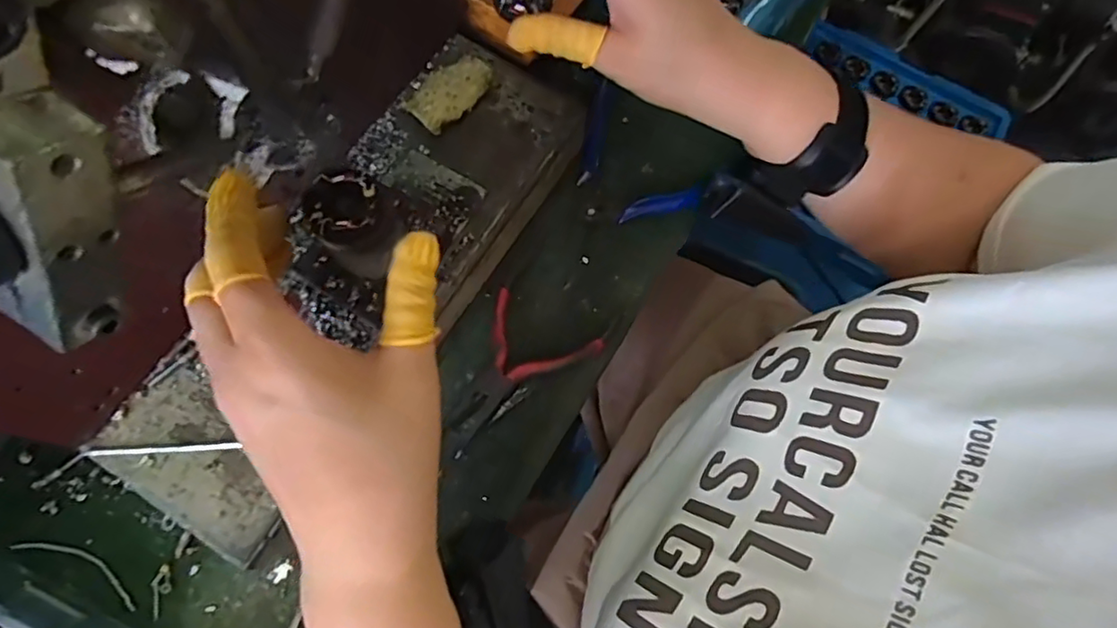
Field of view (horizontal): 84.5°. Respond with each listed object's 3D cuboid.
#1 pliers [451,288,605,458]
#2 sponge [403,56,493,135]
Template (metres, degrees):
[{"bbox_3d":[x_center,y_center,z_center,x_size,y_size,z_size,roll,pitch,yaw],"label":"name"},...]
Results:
[{"bbox_3d":[-0.028,0.039,0.351,0.066,0.007,0.093,31,76,7],"label":"pliers"},{"bbox_3d":[-0.061,-0.126,0.349,0.029,0.010,0.050,44,76,10],"label":"sponge"}]

